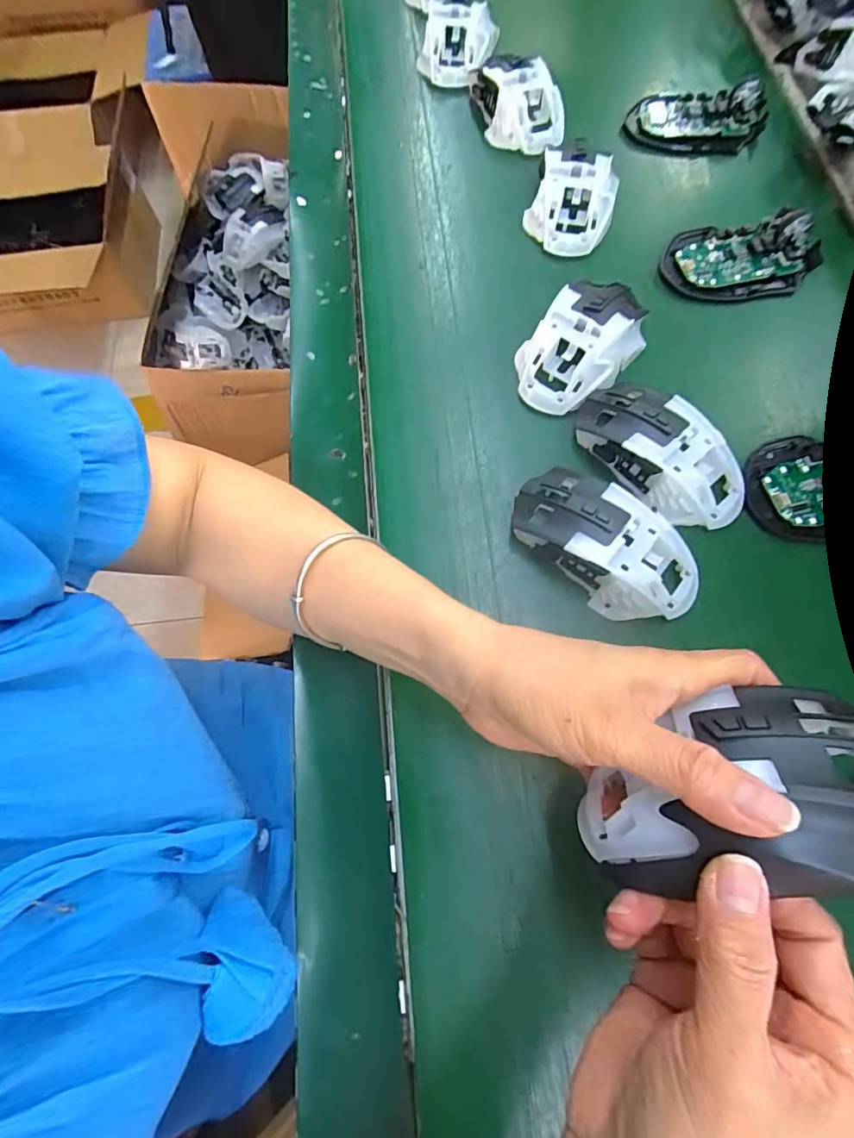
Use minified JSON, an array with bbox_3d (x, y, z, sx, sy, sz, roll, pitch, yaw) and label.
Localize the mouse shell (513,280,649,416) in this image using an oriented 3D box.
[{"bbox_3d":[0.108,-0.160,0.354,0.066,0.036,0.110,40,76,19],"label":"mouse shell"}]

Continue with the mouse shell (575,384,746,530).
[{"bbox_3d":[0.149,-0.075,0.321,0.053,0.035,0.111,-40,77,-10],"label":"mouse shell"}]

